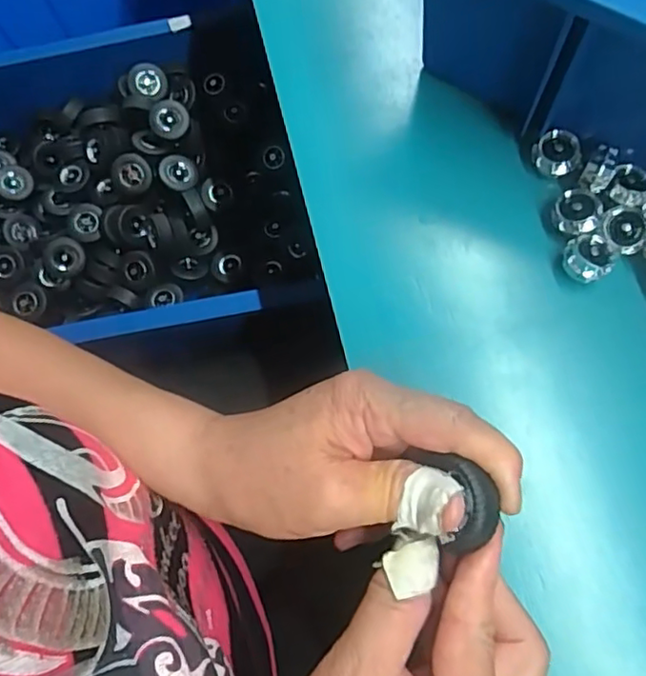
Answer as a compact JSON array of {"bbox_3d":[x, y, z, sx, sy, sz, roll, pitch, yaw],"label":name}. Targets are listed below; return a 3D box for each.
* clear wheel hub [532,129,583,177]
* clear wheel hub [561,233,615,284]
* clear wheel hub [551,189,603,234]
[{"bbox_3d":[0.127,-0.100,0.332,0.023,0.012,0.024,-22,88,26],"label":"clear wheel hub"},{"bbox_3d":[0.136,-0.041,0.315,0.023,0.014,0.024,-2,75,5],"label":"clear wheel hub"},{"bbox_3d":[0.134,-0.066,0.322,0.023,0.014,0.025,-2,75,5],"label":"clear wheel hub"}]

